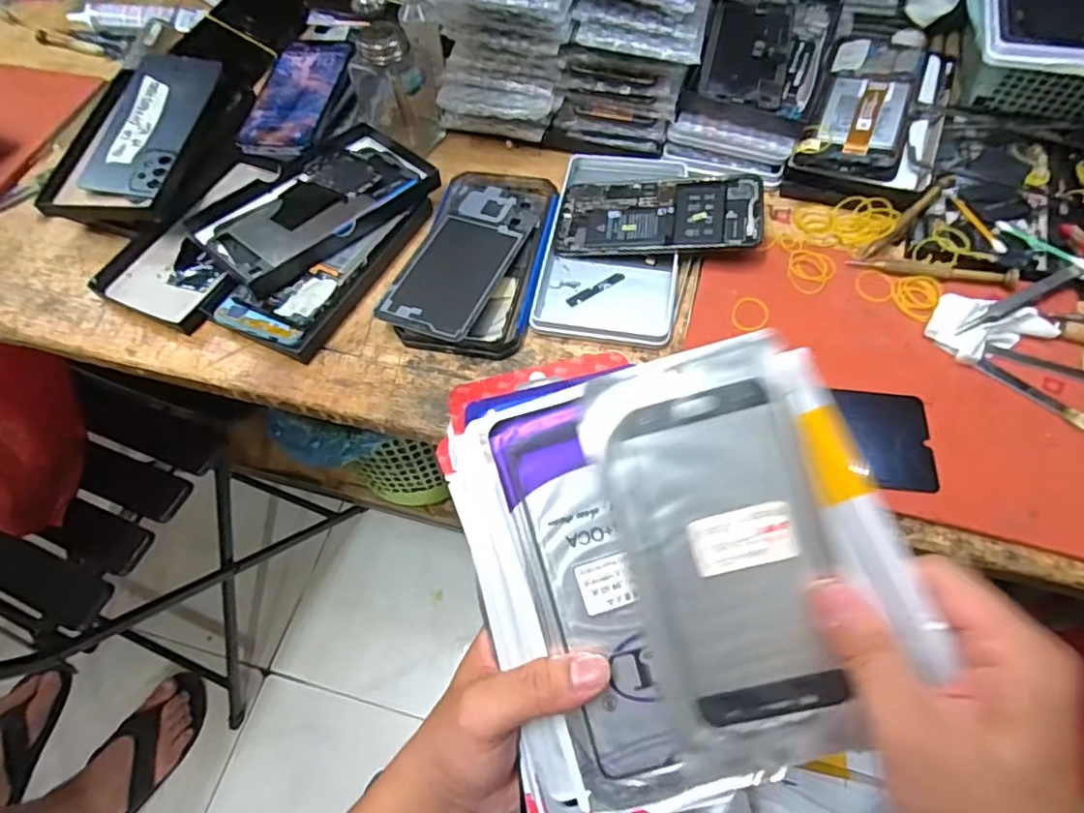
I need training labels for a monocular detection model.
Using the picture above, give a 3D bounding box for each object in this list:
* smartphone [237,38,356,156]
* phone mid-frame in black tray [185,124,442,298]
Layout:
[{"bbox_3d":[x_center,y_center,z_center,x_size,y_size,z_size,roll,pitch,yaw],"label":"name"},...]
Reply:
[{"bbox_3d":[-0.214,-0.280,0.542,0.066,0.012,0.143,7,62,8],"label":"smartphone"},{"bbox_3d":[-0.177,-0.164,0.489,0.107,0.013,0.177,40,66,22],"label":"phone mid-frame in black tray"}]

